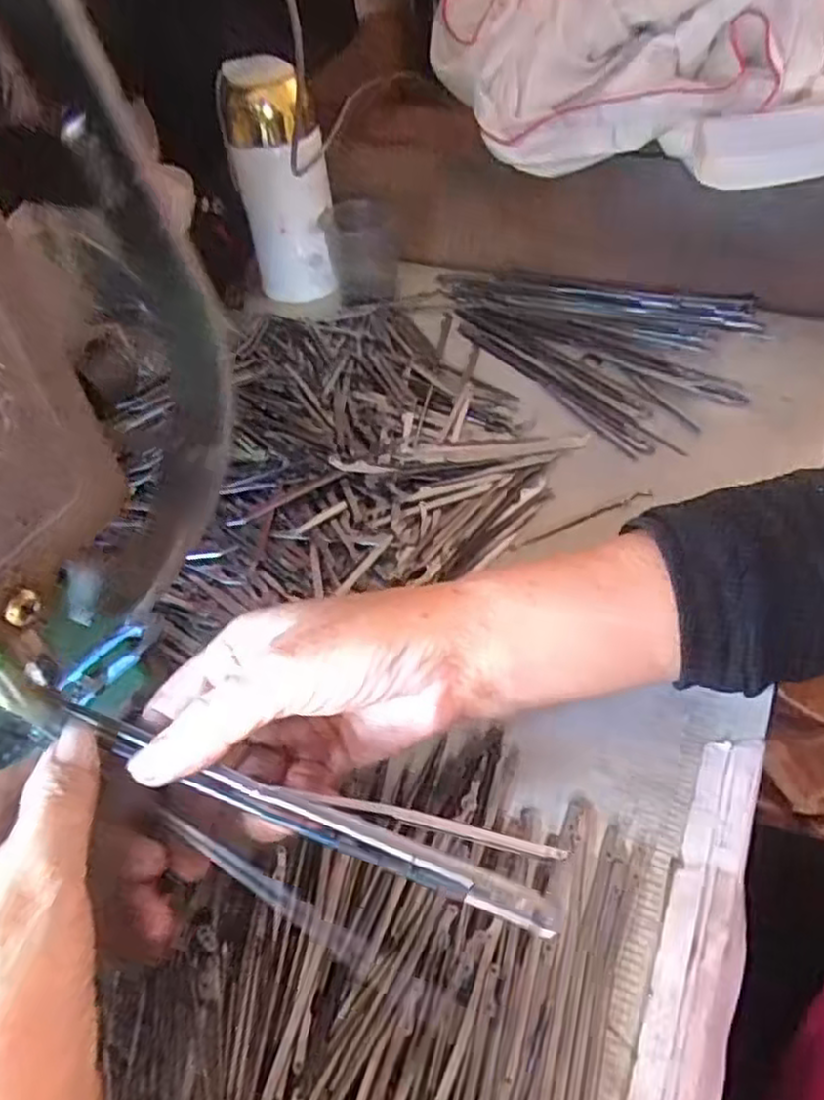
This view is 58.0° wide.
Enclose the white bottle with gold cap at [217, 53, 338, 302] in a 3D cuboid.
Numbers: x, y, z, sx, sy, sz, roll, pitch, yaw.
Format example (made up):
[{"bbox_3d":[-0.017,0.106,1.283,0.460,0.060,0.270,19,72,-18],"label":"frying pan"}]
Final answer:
[{"bbox_3d":[-0.094,-0.264,0.539,0.066,0.146,0.051,-11,46,-6],"label":"white bottle with gold cap"}]

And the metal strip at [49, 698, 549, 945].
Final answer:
[{"bbox_3d":[-0.039,0.080,0.232,0.169,0.004,0.011,16,50,18],"label":"metal strip"}]

